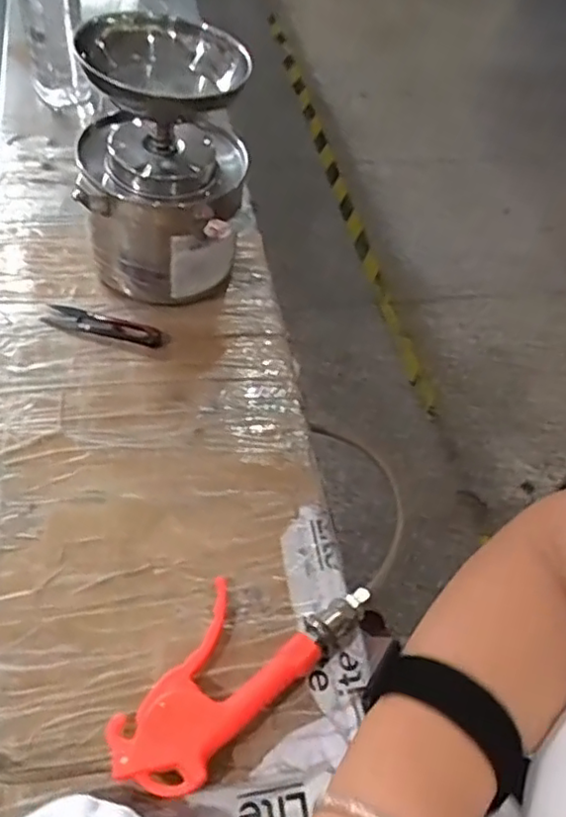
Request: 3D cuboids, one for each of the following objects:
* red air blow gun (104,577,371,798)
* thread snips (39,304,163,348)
[{"bbox_3d":[-0.031,0.153,0.393,0.172,0.031,0.077,-37,65,-28],"label":"red air blow gun"},{"bbox_3d":[-0.154,-0.072,0.545,0.102,0.010,0.024,10,56,4],"label":"thread snips"}]

